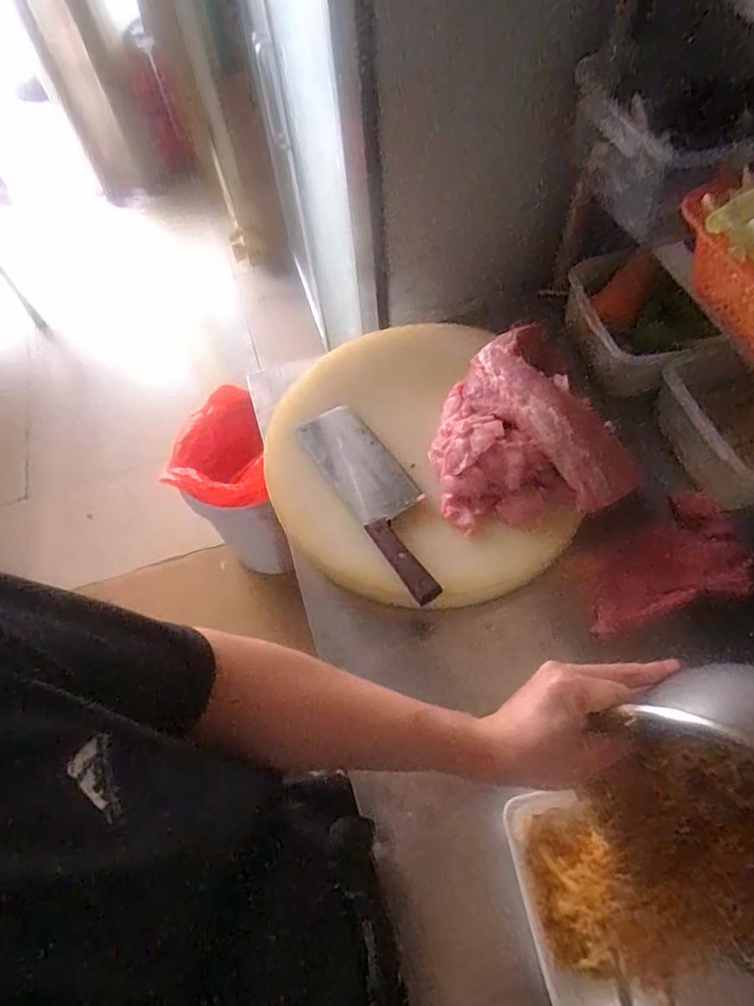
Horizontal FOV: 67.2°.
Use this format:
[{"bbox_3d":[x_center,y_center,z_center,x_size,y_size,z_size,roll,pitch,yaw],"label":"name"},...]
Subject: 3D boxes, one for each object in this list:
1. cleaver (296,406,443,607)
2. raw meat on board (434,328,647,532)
[{"bbox_3d":[0.002,-0.012,0.692,0.083,0.025,0.291,-31,62,-13],"label":"cleaver"},{"bbox_3d":[0.158,-0.086,0.679,0.211,0.080,0.241,-22,61,-8],"label":"raw meat on board"}]

